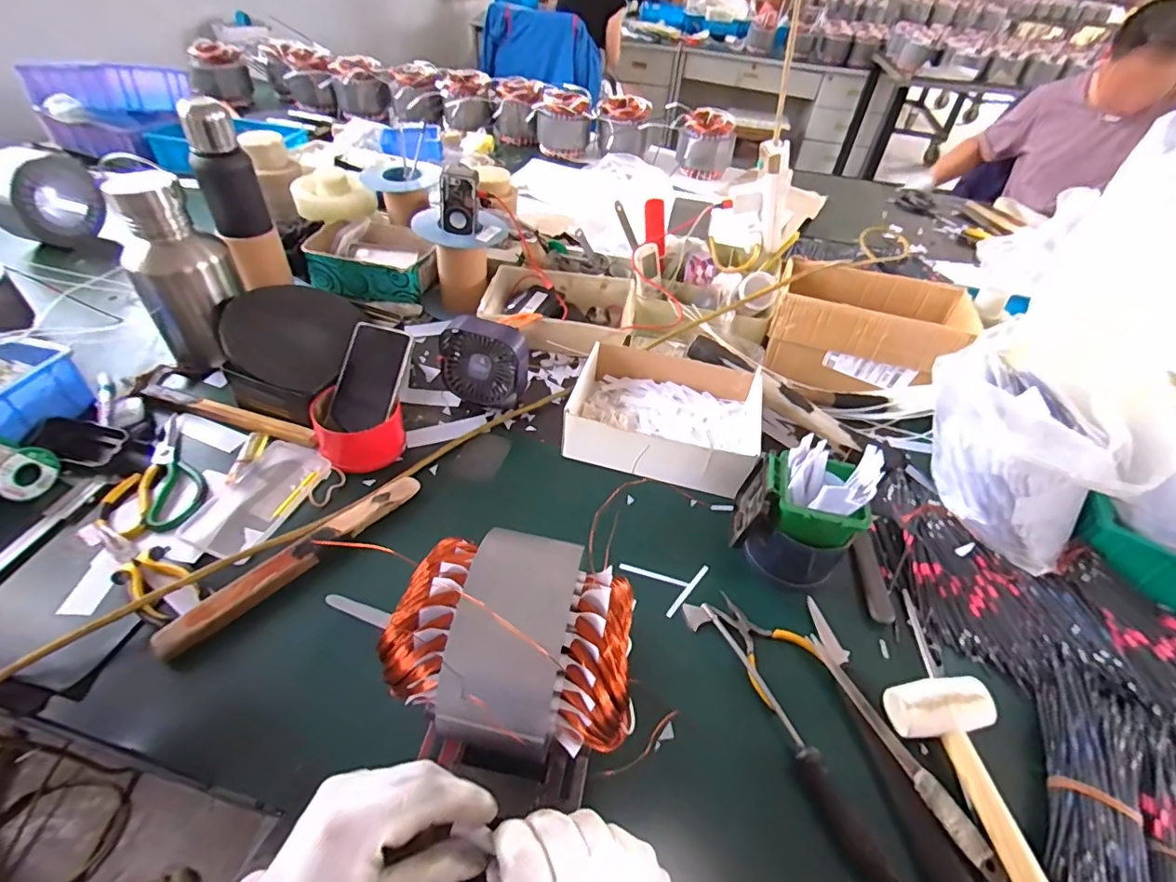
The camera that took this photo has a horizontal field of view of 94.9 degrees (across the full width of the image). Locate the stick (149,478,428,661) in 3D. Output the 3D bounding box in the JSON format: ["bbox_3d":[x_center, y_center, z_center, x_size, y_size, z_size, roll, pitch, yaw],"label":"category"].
[{"bbox_3d":[-0.296,0.116,0.563,0.029,0.018,0.276,33,51,24],"label":"stick"}]

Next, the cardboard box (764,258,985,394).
[{"bbox_3d":[0.427,-0.164,0.840,0.278,0.140,0.160,19,47,13],"label":"cardboard box"}]

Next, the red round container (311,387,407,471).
[{"bbox_3d":[-0.282,-0.015,0.667,0.103,0.051,0.087,-2,46,-8],"label":"red round container"}]

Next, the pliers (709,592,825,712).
[{"bbox_3d":[0.172,0.198,0.547,0.075,0.014,0.109,-21,51,-24],"label":"pliers"}]

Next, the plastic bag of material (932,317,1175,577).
[{"bbox_3d":[0.498,-0.003,0.625,0.193,0.190,0.218,-27,54,-28],"label":"plastic bag of material"}]

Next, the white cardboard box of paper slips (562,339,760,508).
[{"bbox_3d":[0.105,-0.035,0.728,0.240,0.076,0.206,17,46,11],"label":"white cardboard box of paper slips"}]

